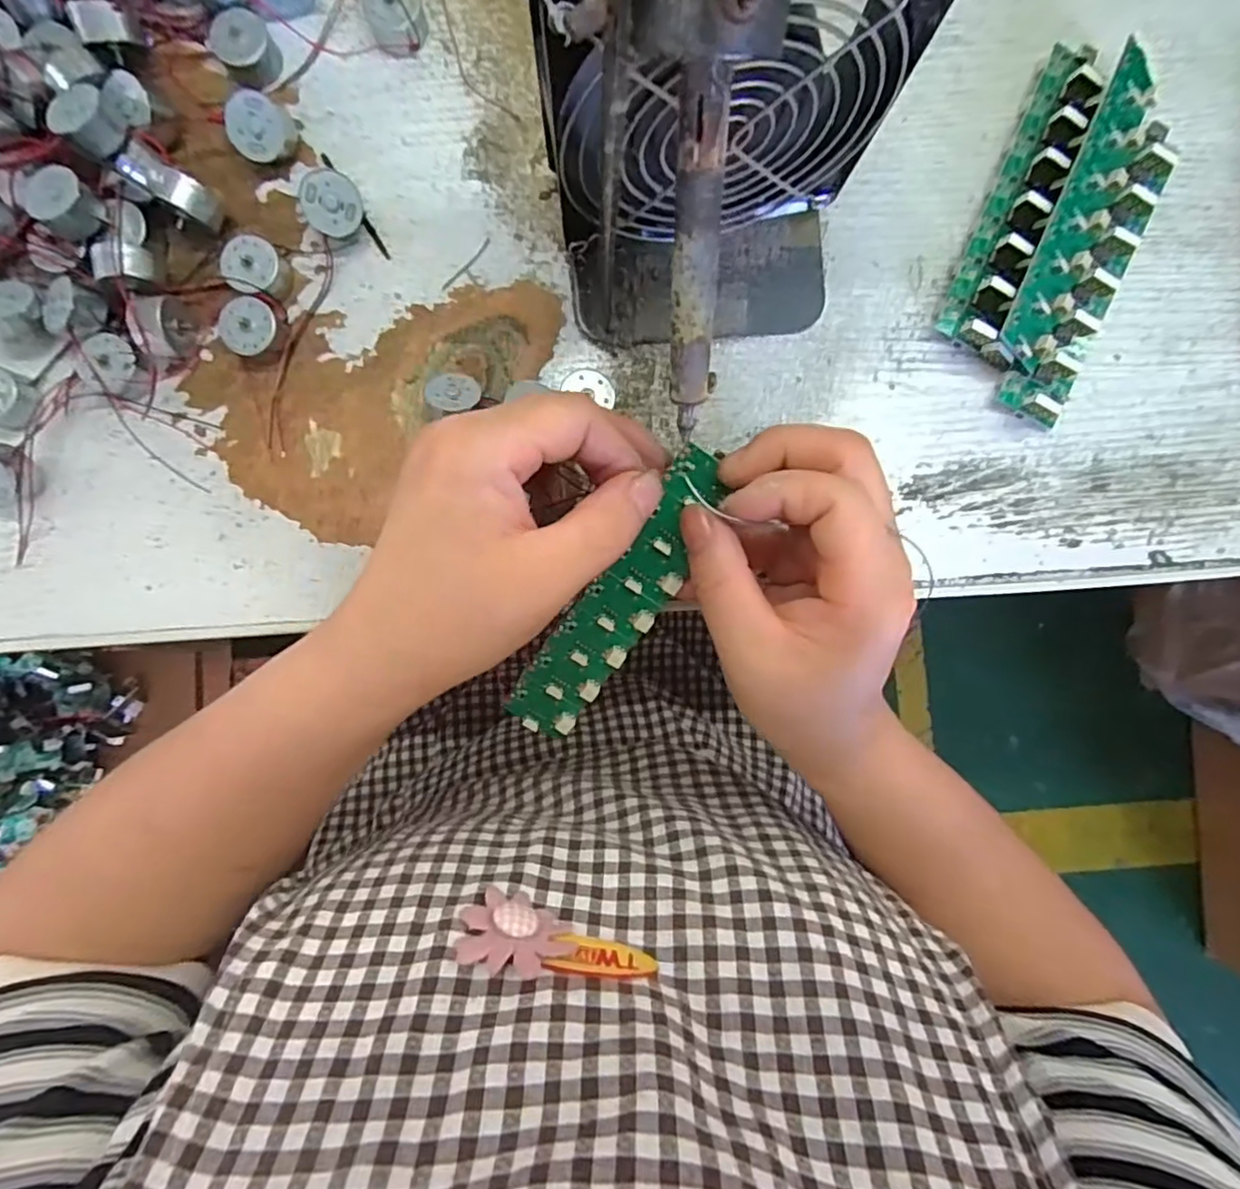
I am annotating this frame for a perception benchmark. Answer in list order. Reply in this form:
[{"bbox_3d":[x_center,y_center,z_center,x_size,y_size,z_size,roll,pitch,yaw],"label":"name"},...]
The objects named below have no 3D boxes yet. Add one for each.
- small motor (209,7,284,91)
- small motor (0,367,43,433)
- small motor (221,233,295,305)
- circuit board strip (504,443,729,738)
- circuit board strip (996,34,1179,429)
[{"bbox_3d":[-0.157,-0.230,0.265,0.023,0.014,0.024,0,90,-2],"label":"small motor"},{"bbox_3d":[-0.254,-0.081,0.259,0.023,0.014,0.023,15,90,-2],"label":"small motor"},{"bbox_3d":[-0.152,-0.137,0.265,0.024,0.014,0.022,0,90,-2],"label":"small motor"},{"bbox_3d":[-0.001,0.005,0.251,0.030,0.007,0.134,34,109,-1],"label":"circuit board strip"},{"bbox_3d":[0.203,-0.153,0.273,0.046,0.020,0.152,24,89,-2],"label":"circuit board strip"}]

